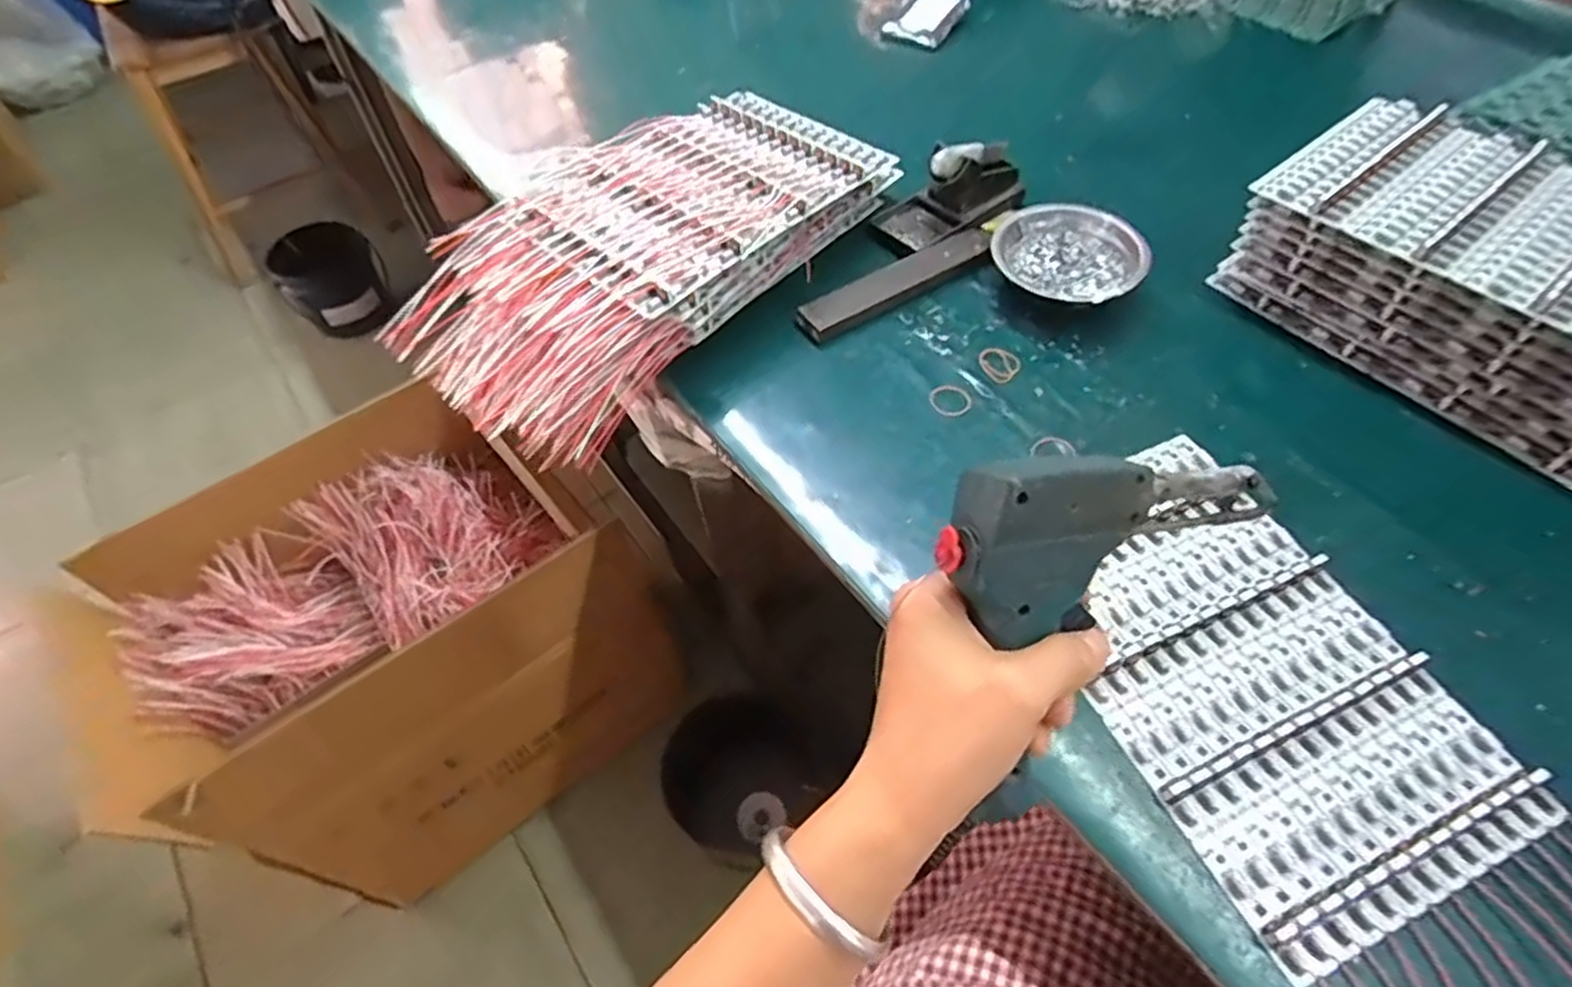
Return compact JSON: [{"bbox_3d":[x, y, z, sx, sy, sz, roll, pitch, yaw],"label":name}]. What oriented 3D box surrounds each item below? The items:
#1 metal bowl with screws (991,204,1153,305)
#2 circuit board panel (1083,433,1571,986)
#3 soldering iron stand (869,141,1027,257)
[{"bbox_3d":[0.244,-0.204,0.665,0.124,0.033,0.100,23,59,18],"label":"metal bowl with screws"},{"bbox_3d":[0.275,0.099,0.466,0.188,0.013,0.285,-22,56,-12],"label":"circuit board panel"},{"bbox_3d":[0.155,-0.289,0.728,0.154,0.068,0.086,-31,59,-18],"label":"soldering iron stand"}]

